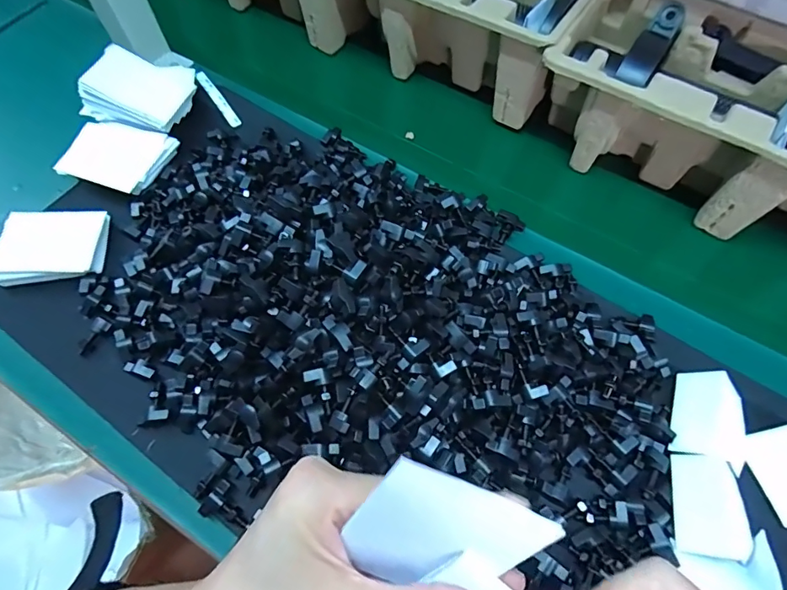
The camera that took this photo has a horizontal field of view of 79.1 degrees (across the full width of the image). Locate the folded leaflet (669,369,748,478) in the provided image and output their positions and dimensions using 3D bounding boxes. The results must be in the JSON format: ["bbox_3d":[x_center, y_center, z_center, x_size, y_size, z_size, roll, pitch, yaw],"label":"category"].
[{"bbox_3d":[0.226,0.085,0.331,0.048,0.025,0.058,15,65,9],"label":"folded leaflet"}]

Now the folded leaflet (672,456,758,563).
[{"bbox_3d":[0.205,0.137,0.310,0.041,0.012,0.060,8,64,6],"label":"folded leaflet"}]

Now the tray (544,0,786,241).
[{"bbox_3d":[0.255,-0.170,0.427,0.221,0.103,0.147,30,69,16],"label":"tray"}]

